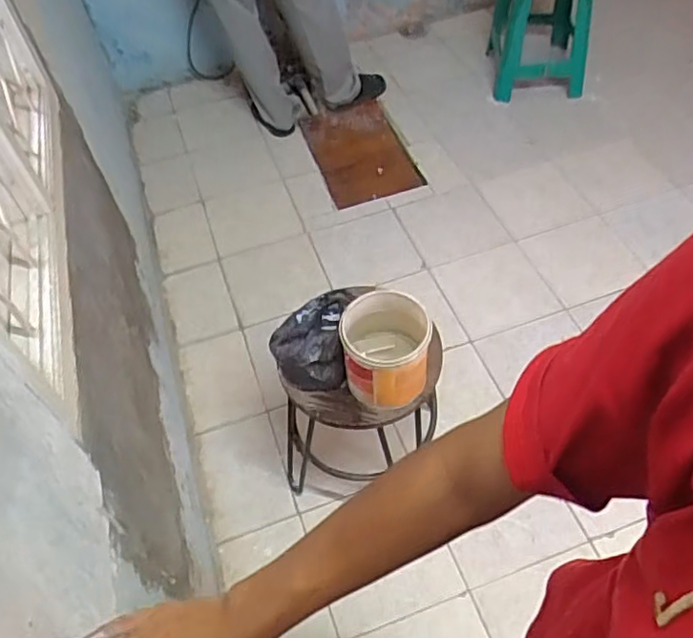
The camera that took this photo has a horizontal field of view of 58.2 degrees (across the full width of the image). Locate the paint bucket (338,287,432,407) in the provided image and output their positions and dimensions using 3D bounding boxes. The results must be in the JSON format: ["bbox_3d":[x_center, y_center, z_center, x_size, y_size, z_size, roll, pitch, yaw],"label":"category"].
[{"bbox_3d":[0.070,0.053,1.112,0.146,0.147,0.155,-2,53,4],"label":"paint bucket"}]

